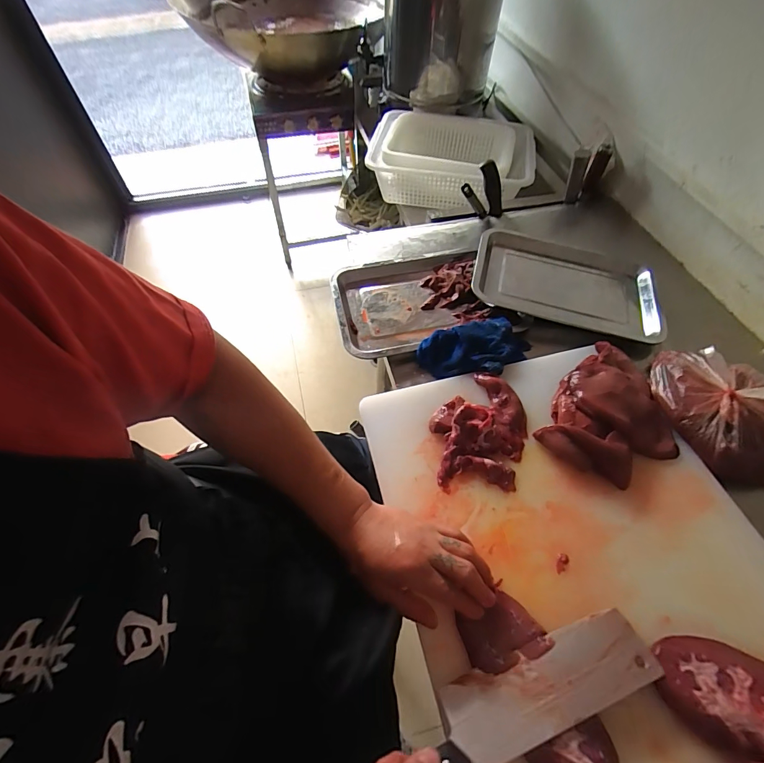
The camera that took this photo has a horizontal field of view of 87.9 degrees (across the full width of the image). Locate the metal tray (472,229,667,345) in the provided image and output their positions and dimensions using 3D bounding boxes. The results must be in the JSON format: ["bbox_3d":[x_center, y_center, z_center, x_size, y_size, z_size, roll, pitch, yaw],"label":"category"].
[{"bbox_3d":[0.319,-0.179,0.686,0.309,0.029,0.218,12,57,8],"label":"metal tray"}]

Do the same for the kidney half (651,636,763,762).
[{"bbox_3d":[0.332,0.287,0.354,0.152,0.015,0.080,11,57,7],"label":"kidney half"}]

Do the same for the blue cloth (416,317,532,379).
[{"bbox_3d":[0.146,-0.048,0.591,0.175,0.042,0.089,-15,56,-10],"label":"blue cloth"}]

